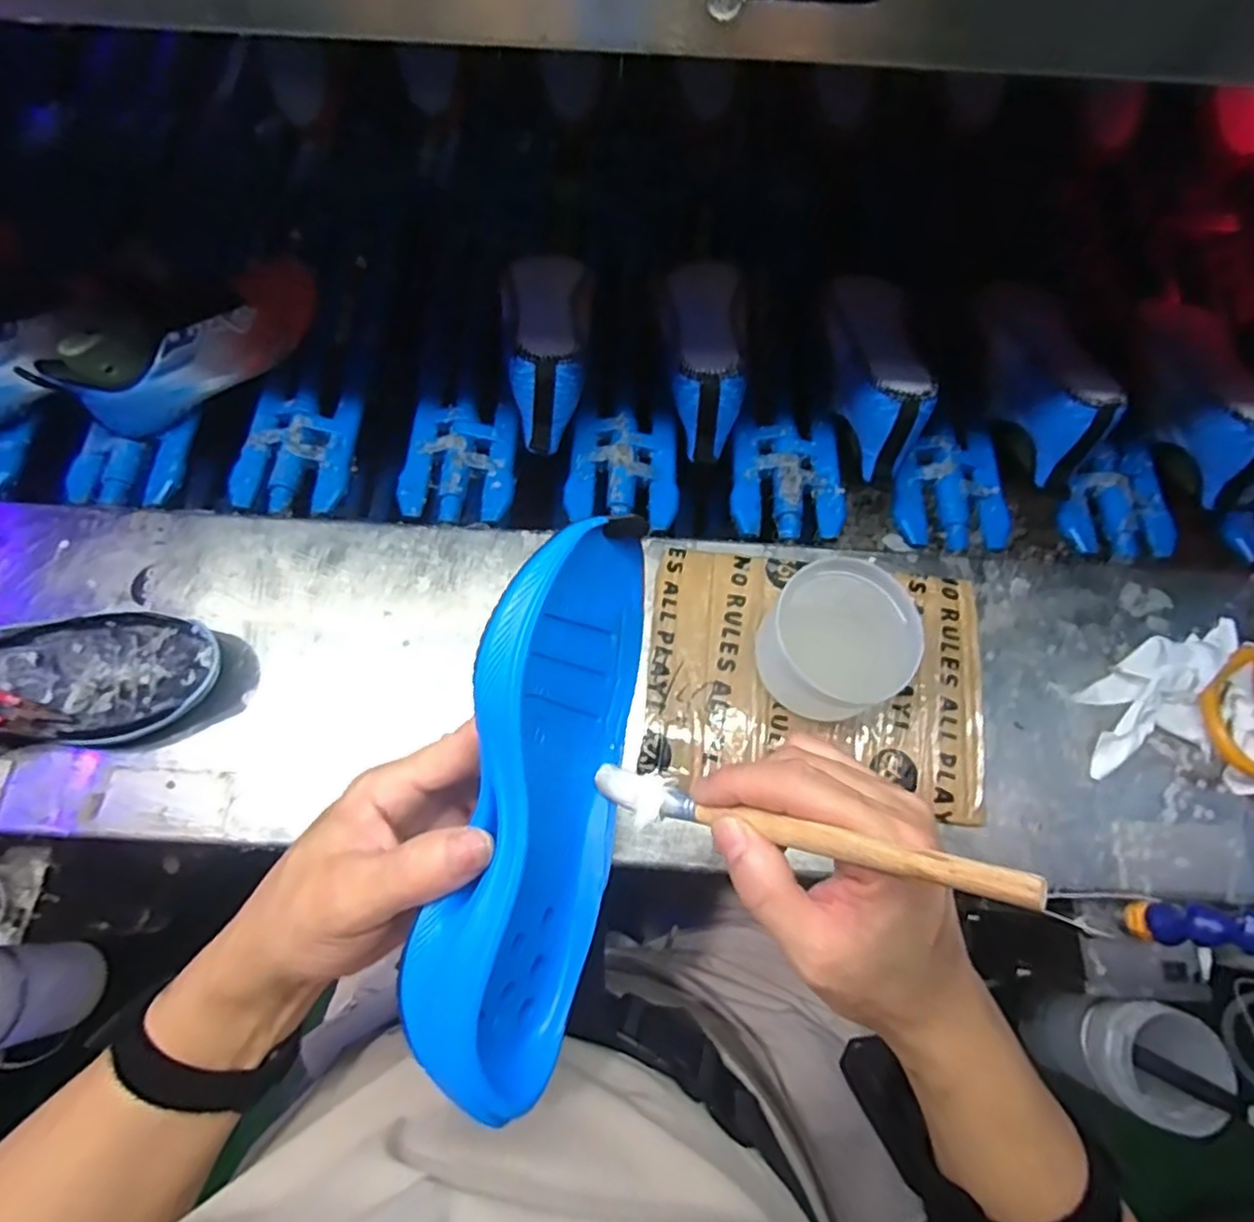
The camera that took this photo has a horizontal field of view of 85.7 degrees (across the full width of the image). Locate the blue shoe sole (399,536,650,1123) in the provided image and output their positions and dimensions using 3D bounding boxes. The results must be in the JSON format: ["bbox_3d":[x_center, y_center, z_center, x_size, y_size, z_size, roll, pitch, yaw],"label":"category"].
[{"bbox_3d":[-0.032,0.079,0.293,0.028,0.093,0.224,3,80,35],"label":"blue shoe sole"}]

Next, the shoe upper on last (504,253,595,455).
[{"bbox_3d":[-0.063,-0.236,0.560,0.072,0.063,0.199,-3,73,-3],"label":"shoe upper on last"}]

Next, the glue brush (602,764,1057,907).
[{"bbox_3d":[0.054,0.084,0.257,0.183,0.009,0.021,0,65,45],"label":"glue brush"}]

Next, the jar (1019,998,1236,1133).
[{"bbox_3d":[0.363,0.320,0.496,0.081,0.113,0.070,16,73,3],"label":"jar"}]

